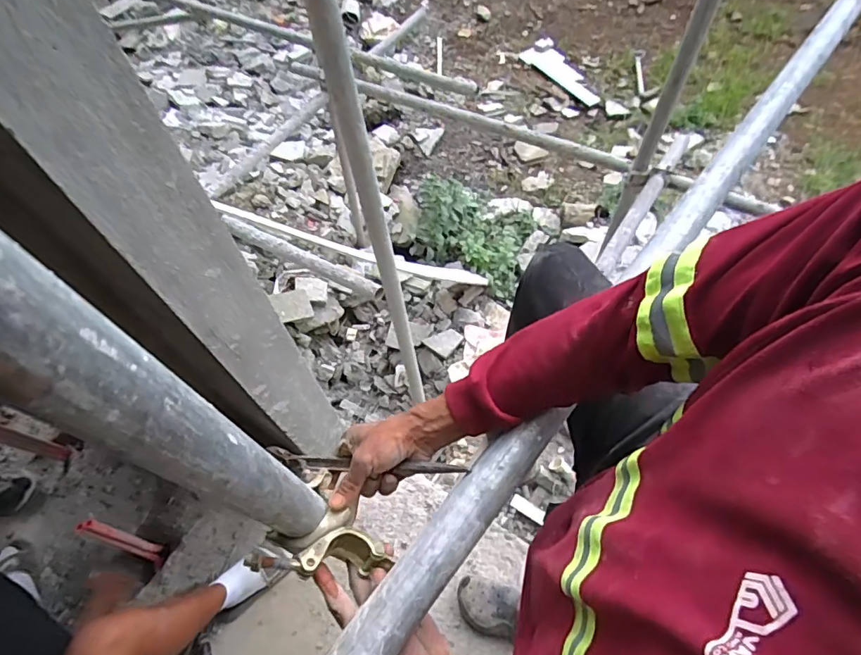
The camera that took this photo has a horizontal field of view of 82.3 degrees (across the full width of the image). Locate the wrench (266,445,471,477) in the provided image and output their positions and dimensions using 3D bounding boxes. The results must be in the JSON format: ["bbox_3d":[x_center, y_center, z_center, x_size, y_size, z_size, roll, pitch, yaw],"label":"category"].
[{"bbox_3d":[-0.078,0.149,0.542,0.256,0.013,0.018,-3,56,26],"label":"wrench"}]

